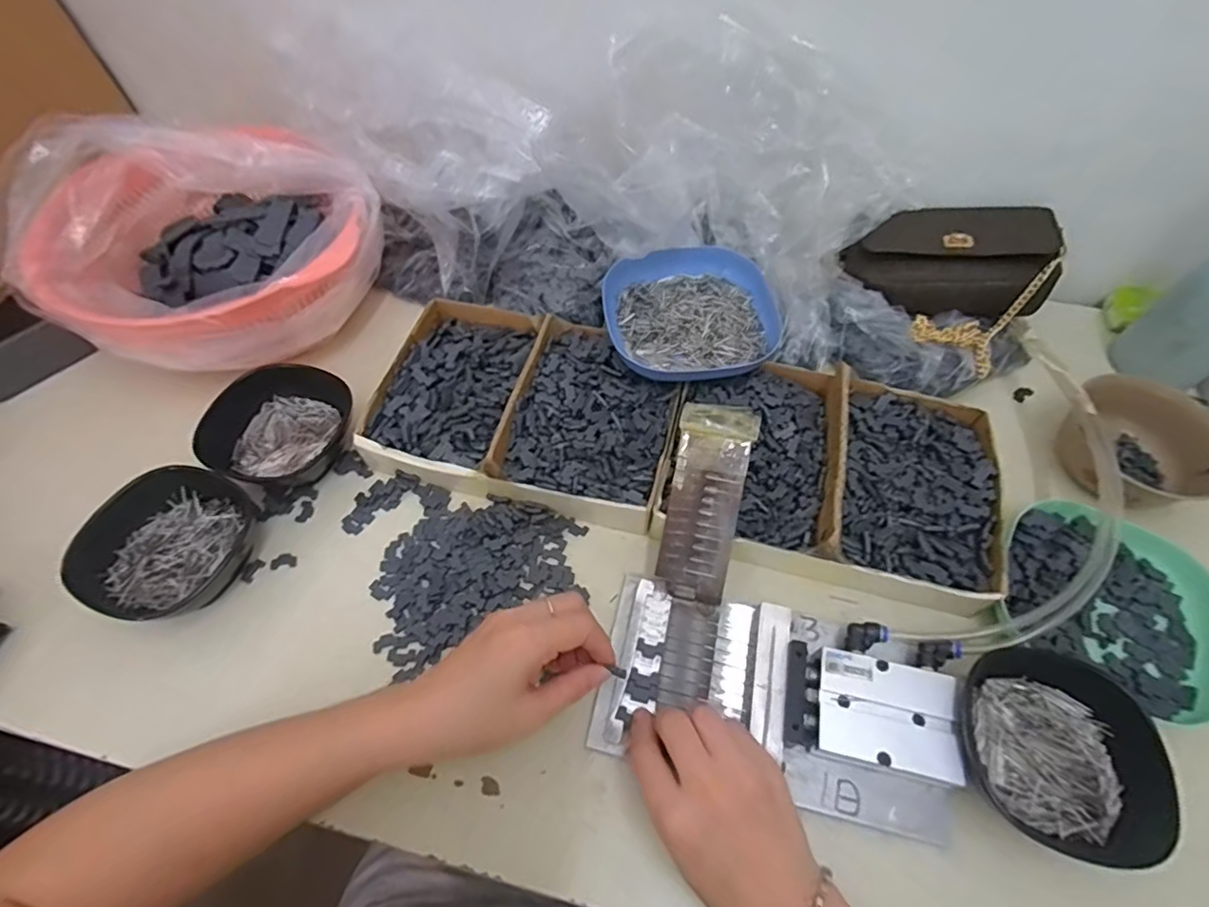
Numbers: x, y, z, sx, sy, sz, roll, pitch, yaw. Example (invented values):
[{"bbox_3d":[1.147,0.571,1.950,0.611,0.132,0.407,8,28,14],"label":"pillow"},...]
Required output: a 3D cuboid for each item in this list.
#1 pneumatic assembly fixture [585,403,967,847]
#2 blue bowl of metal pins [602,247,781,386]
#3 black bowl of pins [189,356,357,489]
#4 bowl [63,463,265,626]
[{"bbox_3d":[0.123,0.098,0.377,0.213,0.076,0.218,13,58,8],"label":"pneumatic assembly fixture"},{"bbox_3d":[0.075,-0.121,0.496,0.146,0.033,0.130,0,57,0],"label":"blue bowl of metal pins"},{"bbox_3d":[-0.260,-0.017,0.471,0.111,0.049,0.118,0,57,0],"label":"black bowl of pins"},{"bbox_3d":[-0.307,0.070,0.417,0.106,0.050,0.106,18,59,11],"label":"bowl"}]

